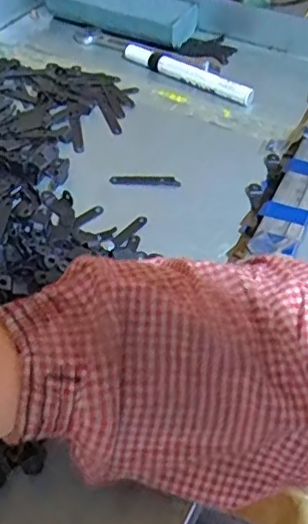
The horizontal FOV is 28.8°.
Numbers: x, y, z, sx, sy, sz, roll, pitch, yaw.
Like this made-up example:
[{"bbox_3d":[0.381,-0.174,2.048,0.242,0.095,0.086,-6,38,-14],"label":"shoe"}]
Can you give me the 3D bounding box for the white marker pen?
[{"bbox_3d":[0.032,-0.183,0.576,0.142,0.014,0.021,30,52,23],"label":"white marker pen"}]

